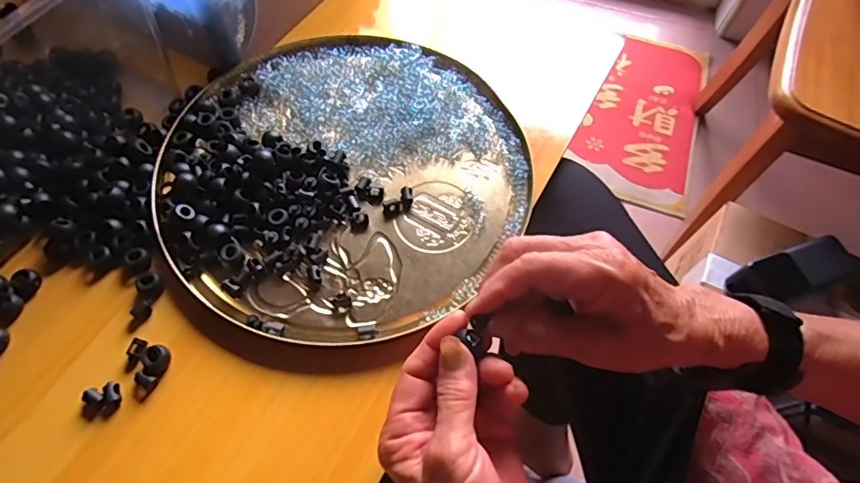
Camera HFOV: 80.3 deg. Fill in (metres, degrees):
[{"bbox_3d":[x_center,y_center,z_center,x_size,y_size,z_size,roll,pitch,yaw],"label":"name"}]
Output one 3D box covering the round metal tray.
[{"bbox_3d":[-0.065,-0.061,0.414,0.284,0.025,0.283,1,61,-2],"label":"round metal tray"}]

